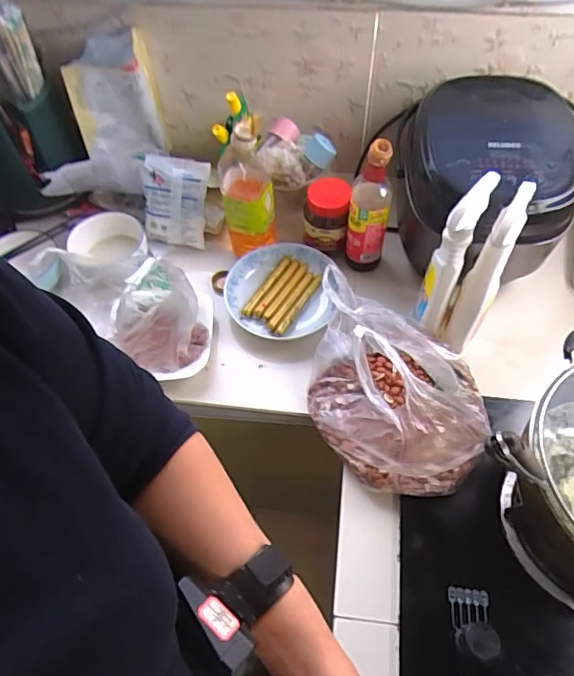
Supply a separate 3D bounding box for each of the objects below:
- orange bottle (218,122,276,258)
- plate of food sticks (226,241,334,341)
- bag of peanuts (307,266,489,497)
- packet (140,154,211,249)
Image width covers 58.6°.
[{"bbox_3d":[-0.065,-0.242,0.833,0.083,0.225,0.090,-9,57,-4],"label":"orange bottle"},{"bbox_3d":[-0.014,-0.083,0.854,0.173,0.041,0.186,-1,57,2],"label":"plate of food sticks"},{"bbox_3d":[0.151,0.046,0.702,0.240,0.153,0.290,10,58,9],"label":"bag of peanuts"},{"bbox_3d":[-0.198,-0.236,0.902,0.111,0.150,0.027,6,28,-7],"label":"packet"}]

